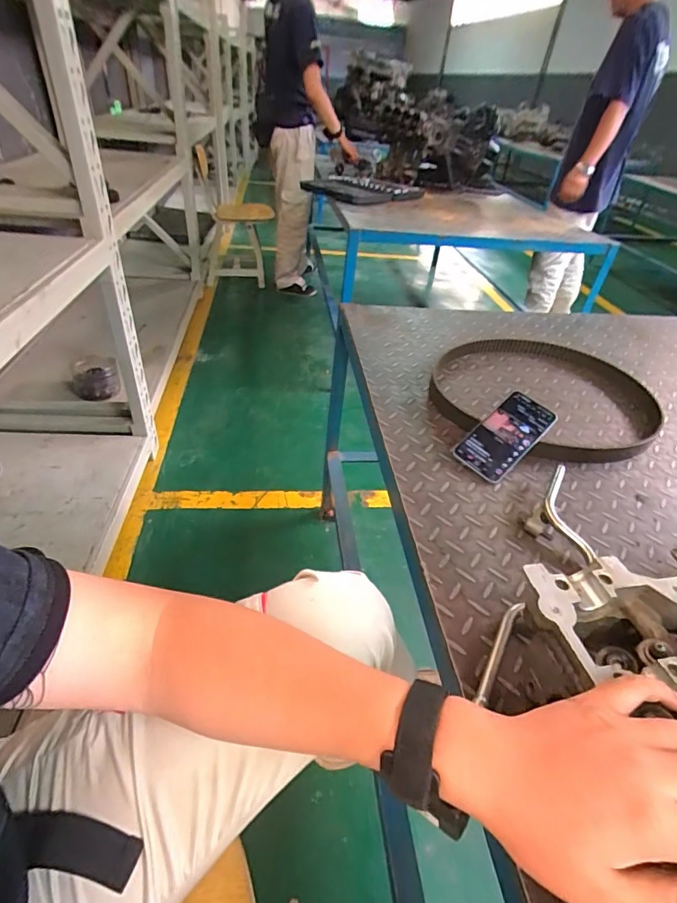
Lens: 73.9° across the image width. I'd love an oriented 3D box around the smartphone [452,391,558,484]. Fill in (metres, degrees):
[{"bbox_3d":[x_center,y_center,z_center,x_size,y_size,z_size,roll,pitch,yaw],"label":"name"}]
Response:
[{"bbox_3d":[0.243,-0.023,0.658,0.149,0.013,0.081,-44,65,-13],"label":"smartphone"}]

